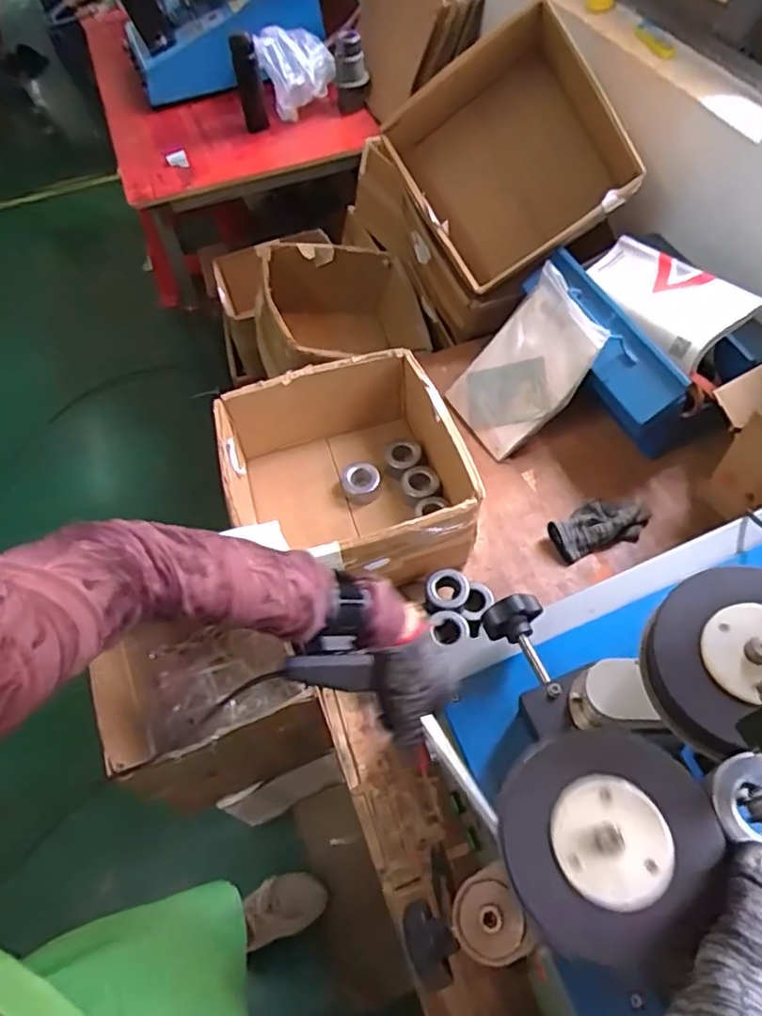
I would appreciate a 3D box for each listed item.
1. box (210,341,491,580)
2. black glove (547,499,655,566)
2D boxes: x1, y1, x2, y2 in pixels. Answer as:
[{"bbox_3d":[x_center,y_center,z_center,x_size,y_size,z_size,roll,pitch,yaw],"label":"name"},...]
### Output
[{"bbox_3d":[-0.054,-0.044,0.967,0.333,0.176,0.318,-14,58,-5],"label":"box"},{"bbox_3d":[0.345,0.025,0.988,0.156,0.034,0.083,-20,59,-9],"label":"black glove"}]

